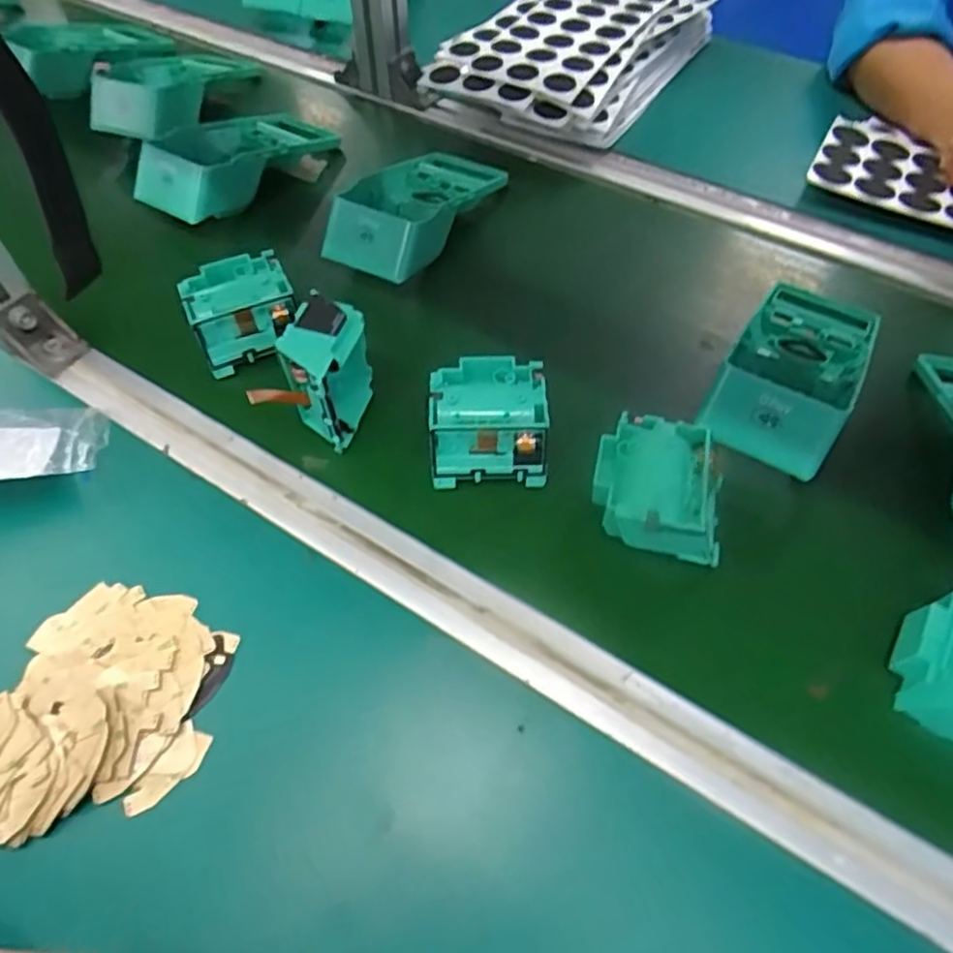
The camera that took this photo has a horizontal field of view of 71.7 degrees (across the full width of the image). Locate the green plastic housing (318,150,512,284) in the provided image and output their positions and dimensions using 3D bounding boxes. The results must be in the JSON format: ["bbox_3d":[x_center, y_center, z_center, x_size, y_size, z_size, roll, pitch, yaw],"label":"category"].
[{"bbox_3d":[-0.047,-0.235,0.555,0.090,0.060,0.181,25,64,13],"label":"green plastic housing"}]

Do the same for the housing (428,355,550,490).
[{"bbox_3d":[0.008,-0.038,0.429,0.073,0.033,0.080,-2,61,-1],"label":"housing"}]

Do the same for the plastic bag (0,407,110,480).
[{"bbox_3d":[-0.295,-0.019,0.413,0.110,0.014,0.070,-5,41,-16],"label":"plastic bag"}]

